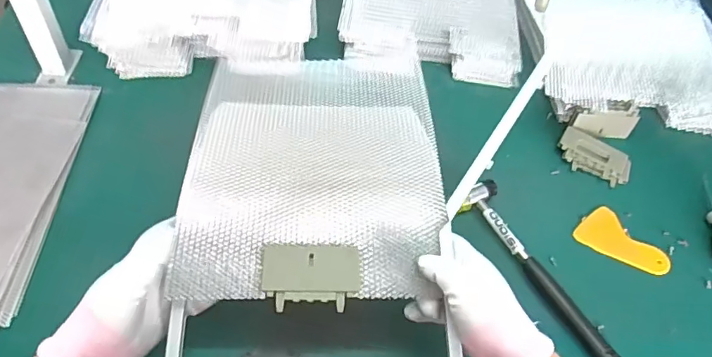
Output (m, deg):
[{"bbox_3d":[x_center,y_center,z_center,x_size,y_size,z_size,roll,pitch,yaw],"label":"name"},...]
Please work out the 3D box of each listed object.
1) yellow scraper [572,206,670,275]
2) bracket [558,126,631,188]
[{"bbox_3d":[0.313,0.081,0.608,0.067,0.011,0.100,-28,59,-26],"label":"yellow scraper"},{"bbox_3d":[0.318,-0.029,0.687,0.096,0.019,0.057,35,55,21],"label":"bracket"}]

